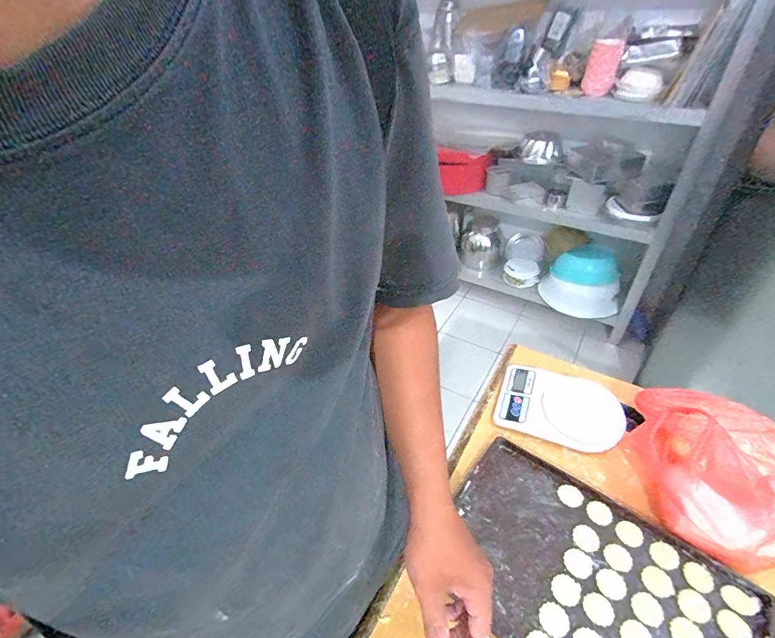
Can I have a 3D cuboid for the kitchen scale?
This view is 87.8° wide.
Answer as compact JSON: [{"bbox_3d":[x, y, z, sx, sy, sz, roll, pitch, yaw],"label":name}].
[{"bbox_3d":[0.296,0.151,0.699,0.198,0.030,0.128,14,44,17],"label":"kitchen scale"}]

